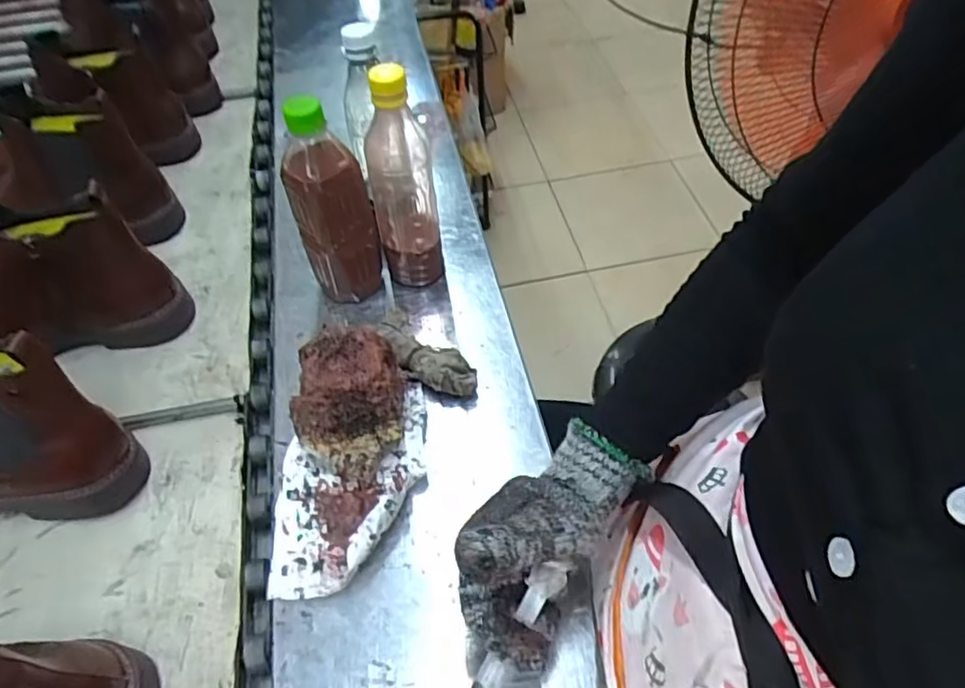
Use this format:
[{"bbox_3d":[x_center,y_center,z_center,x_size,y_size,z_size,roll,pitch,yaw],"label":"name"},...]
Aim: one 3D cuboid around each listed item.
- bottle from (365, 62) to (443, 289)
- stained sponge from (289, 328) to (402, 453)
[{"bbox_3d":[-0.073,-0.142,0.561,0.057,0.216,0.050,-9,53,-5],"label":"bottle"},{"bbox_3d":[-0.108,0.043,0.498,0.082,0.083,0.085,-8,53,-5],"label":"stained sponge"}]

